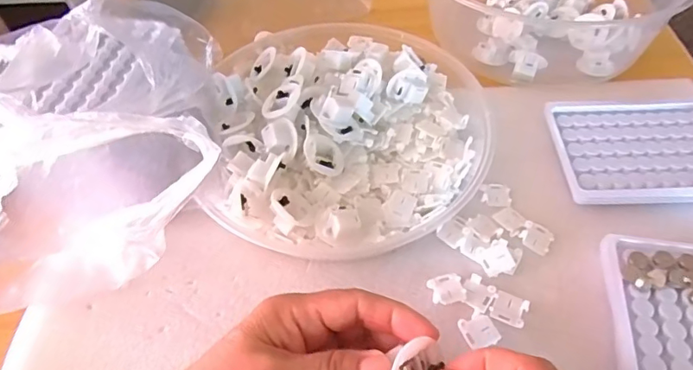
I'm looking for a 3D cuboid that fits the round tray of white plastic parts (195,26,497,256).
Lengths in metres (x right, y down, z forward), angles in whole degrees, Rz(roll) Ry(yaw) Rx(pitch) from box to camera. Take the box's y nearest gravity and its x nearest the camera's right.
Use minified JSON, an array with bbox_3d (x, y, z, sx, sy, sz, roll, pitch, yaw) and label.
[{"bbox_3d":[0.003,-0.054,0.386,0.204,0.044,0.223,-1,54,2],"label":"round tray of white plastic parts"}]

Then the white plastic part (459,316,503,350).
[{"bbox_3d":[0.082,0.089,0.307,0.021,0.004,0.019,-17,55,-10],"label":"white plastic part"}]

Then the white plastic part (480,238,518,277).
[{"bbox_3d":[0.101,0.049,0.339,0.022,0.004,0.022,-12,54,-6],"label":"white plastic part"}]

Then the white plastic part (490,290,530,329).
[{"bbox_3d":[0.103,0.077,0.318,0.022,0.004,0.020,22,58,18],"label":"white plastic part"}]

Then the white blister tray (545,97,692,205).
[{"bbox_3d":[0.228,-0.030,0.383,0.132,0.008,0.104,0,54,3],"label":"white blister tray"}]

